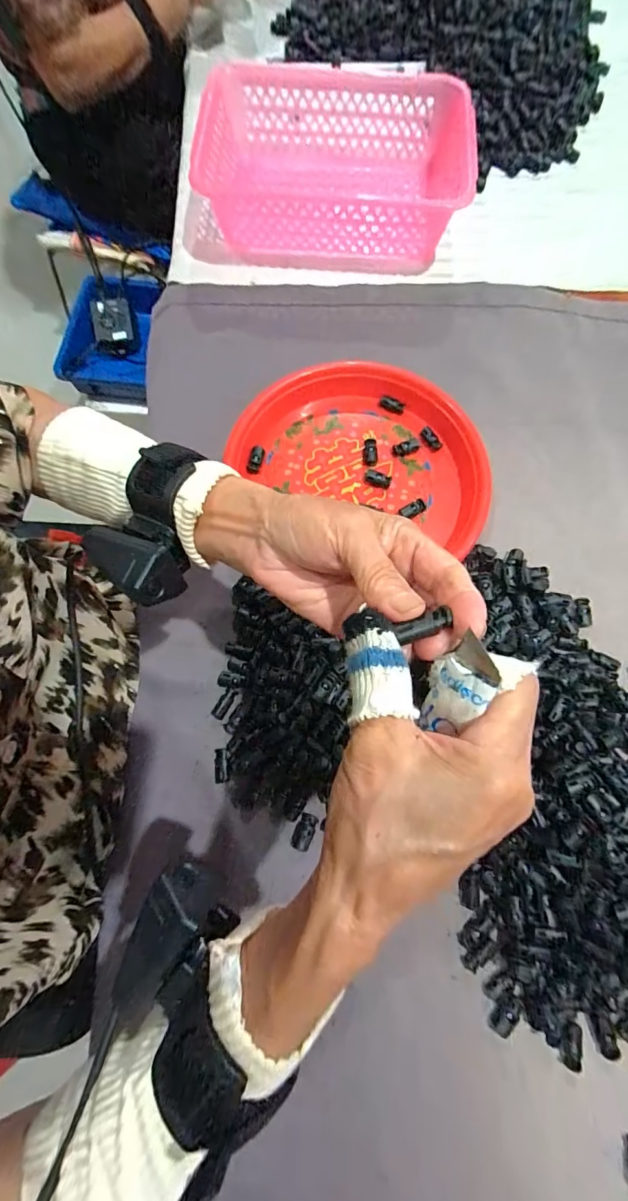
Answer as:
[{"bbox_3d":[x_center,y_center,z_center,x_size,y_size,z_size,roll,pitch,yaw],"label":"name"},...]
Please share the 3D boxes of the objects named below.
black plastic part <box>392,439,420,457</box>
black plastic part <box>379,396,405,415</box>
[{"bbox_3d":[0.096,-0.159,0.437,0.027,0.006,0.013,-17,75,-5],"label":"black plastic part"},{"bbox_3d":[0.084,-0.210,0.452,0.028,0.007,0.011,23,75,6],"label":"black plastic part"}]

